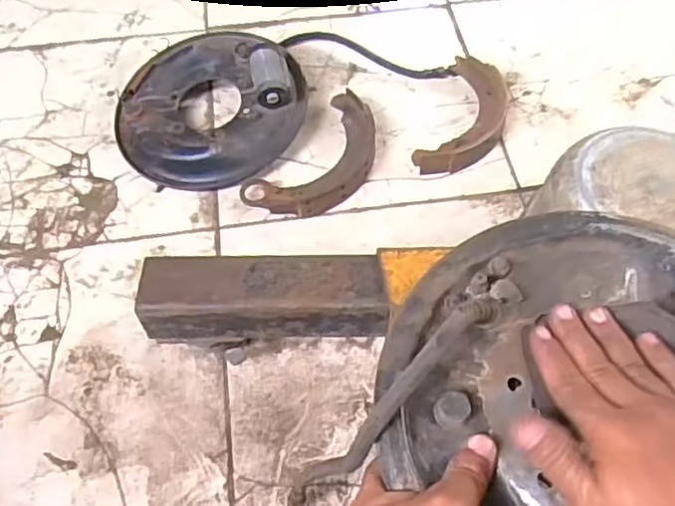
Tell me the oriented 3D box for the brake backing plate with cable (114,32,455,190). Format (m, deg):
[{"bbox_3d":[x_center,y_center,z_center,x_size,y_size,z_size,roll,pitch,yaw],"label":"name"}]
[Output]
[{"bbox_3d":[-0.112,-0.247,0.930,0.421,0.080,0.243,-29,62,-15],"label":"brake backing plate with cable"}]

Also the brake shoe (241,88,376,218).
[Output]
[{"bbox_3d":[-0.019,-0.125,0.893,0.116,0.031,0.226,34,65,20],"label":"brake shoe"}]

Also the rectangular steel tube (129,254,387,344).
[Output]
[{"bbox_3d":[-0.071,0.044,0.637,0.231,0.062,0.070,1,57,1],"label":"rectangular steel tube"}]

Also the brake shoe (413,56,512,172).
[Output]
[{"bbox_3d":[0.187,-0.191,0.924,0.097,0.031,0.214,19,61,13],"label":"brake shoe"}]

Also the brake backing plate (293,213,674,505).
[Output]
[{"bbox_3d":[0.155,0.090,0.381,0.262,0.070,0.260,-1,59,1],"label":"brake backing plate"}]

